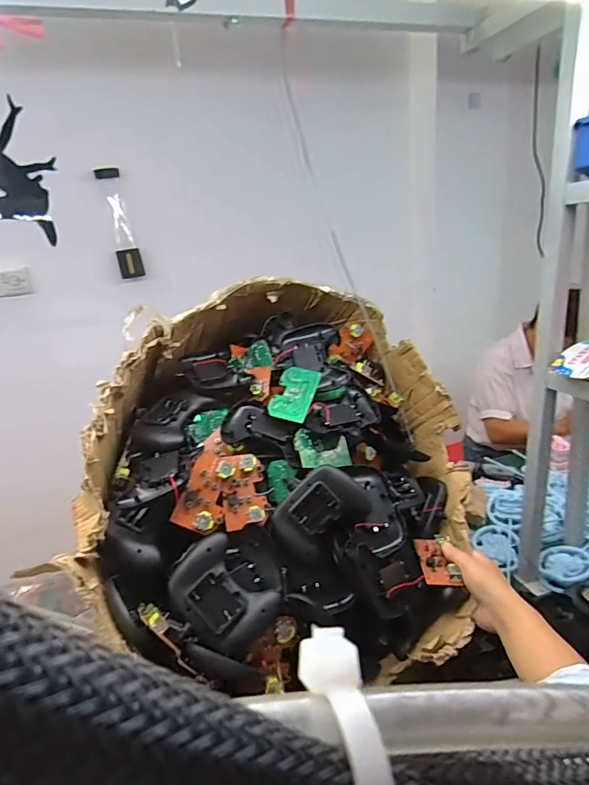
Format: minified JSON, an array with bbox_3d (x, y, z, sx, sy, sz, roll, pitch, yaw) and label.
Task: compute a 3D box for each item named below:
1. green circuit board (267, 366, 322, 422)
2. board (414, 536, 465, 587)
[{"bbox_3d":[0.000,0.000,0.661,0.056,0.005,0.088,13,58,14],"label":"green circuit board"},{"bbox_3d":[0.193,0.222,0.628,0.048,0.014,0.098,-5,18,2],"label":"board"}]

